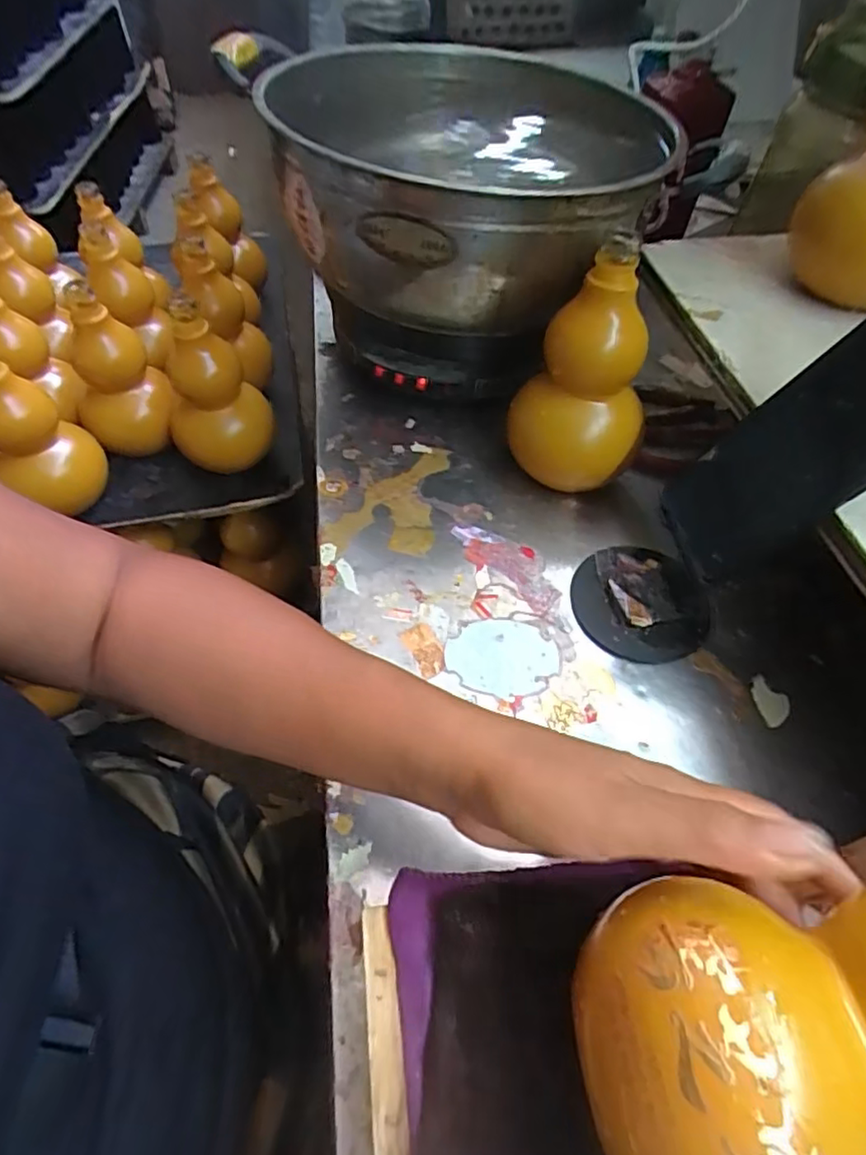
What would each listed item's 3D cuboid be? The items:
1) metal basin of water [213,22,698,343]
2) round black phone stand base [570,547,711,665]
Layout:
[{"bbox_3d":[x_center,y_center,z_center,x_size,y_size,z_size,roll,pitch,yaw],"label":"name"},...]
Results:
[{"bbox_3d":[0.016,-0.324,0.509,0.328,0.128,0.306,-1,52,2],"label":"metal basin of water"},{"bbox_3d":[0.139,0.015,0.430,0.086,0.014,0.086,1,52,-2],"label":"round black phone stand base"}]

